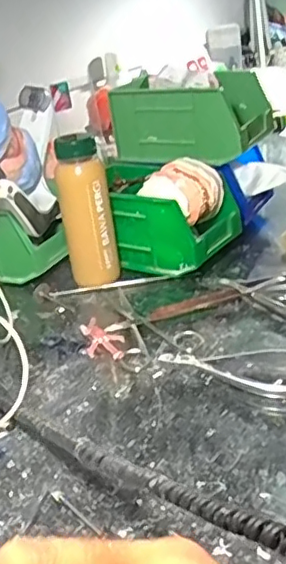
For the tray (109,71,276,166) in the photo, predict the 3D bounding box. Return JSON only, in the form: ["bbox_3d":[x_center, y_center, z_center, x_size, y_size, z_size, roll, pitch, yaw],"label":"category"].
[{"bbox_3d":[0.059,-0.201,0.712,0.167,0.067,0.106,9,31,30],"label":"tray"}]

